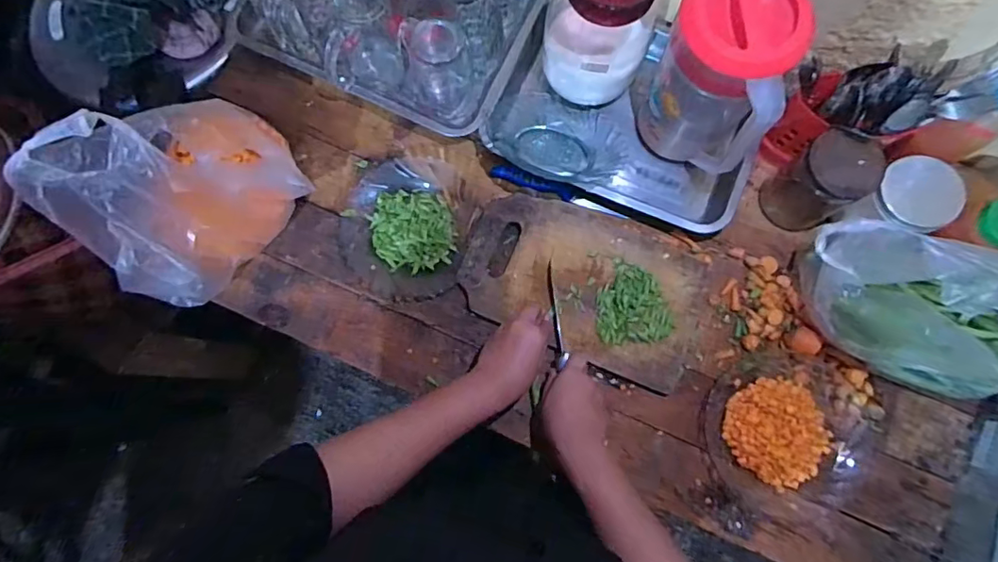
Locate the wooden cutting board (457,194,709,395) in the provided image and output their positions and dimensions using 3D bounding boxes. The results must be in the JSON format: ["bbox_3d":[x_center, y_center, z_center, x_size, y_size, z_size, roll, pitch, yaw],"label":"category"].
[{"bbox_3d":[0.108,-0.002,0.680,0.300,0.019,0.188,21,79,4],"label":"wooden cutting board"}]

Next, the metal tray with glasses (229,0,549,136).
[{"bbox_3d":[-0.155,-0.368,0.705,0.373,0.137,0.247,21,79,4],"label":"metal tray with glasses"}]

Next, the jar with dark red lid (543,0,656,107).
[{"bbox_3d":[0.122,-0.303,0.635,0.126,0.186,0.098,13,79,2],"label":"jar with dark red lid"}]

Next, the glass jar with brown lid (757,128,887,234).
[{"bbox_3d":[0.383,-0.115,0.649,0.070,0.145,0.081,-31,81,-6],"label":"glass jar with brown lid"}]

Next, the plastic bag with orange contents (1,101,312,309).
[{"bbox_3d":[-0.357,-0.102,0.585,0.129,0.205,0.237,39,81,7],"label":"plastic bag with orange contents"}]

